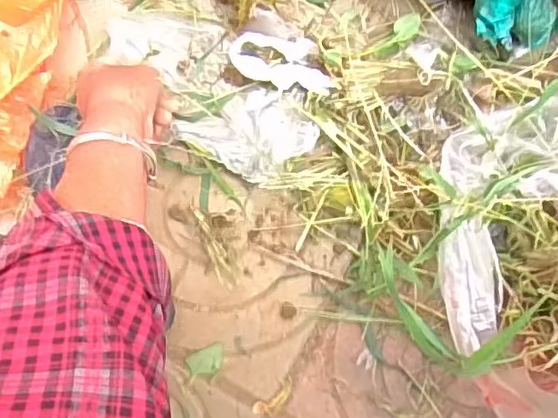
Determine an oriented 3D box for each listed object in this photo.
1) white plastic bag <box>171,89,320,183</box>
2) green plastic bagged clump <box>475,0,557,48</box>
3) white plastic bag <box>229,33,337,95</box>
[{"bbox_3d":[-0.026,-0.069,0.563,0.114,0.036,0.081,-27,95,6],"label":"white plastic bag"},{"bbox_3d":[0.204,-0.175,0.514,0.078,0.053,0.080,-32,95,6],"label":"green plastic bagged clump"},{"bbox_3d":[0.004,-0.136,0.555,0.093,0.026,0.048,4,98,2],"label":"white plastic bag"}]

